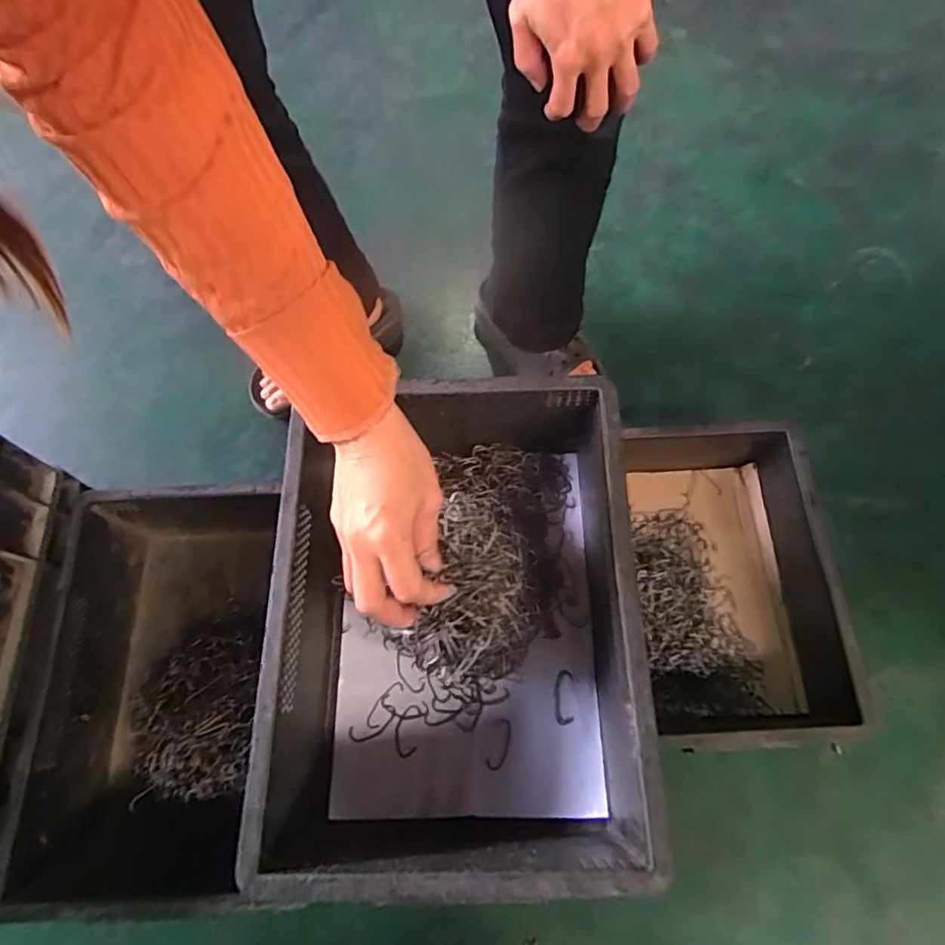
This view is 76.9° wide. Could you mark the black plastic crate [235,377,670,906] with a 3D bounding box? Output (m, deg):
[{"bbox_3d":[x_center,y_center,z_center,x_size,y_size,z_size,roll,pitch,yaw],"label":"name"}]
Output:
[{"bbox_3d":[-0.014,0.107,0.450,0.243,0.129,0.329,-1,69,2],"label":"black plastic crate"}]

